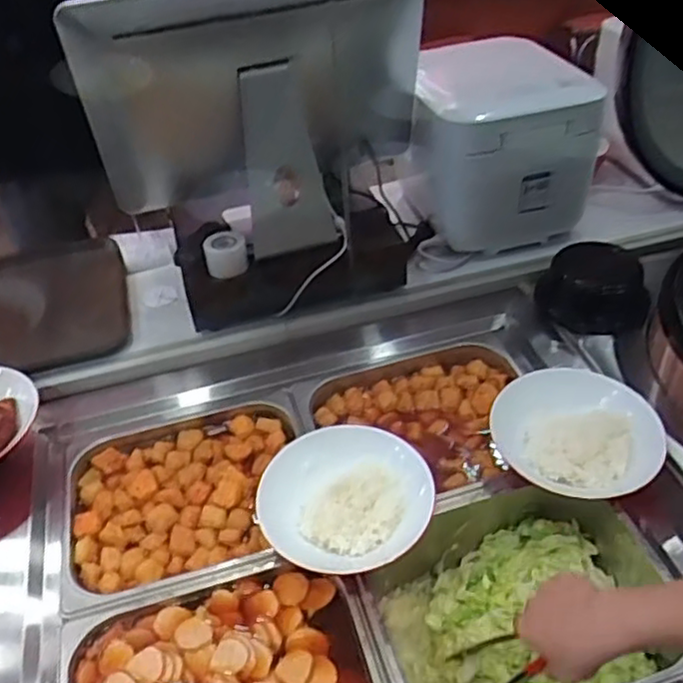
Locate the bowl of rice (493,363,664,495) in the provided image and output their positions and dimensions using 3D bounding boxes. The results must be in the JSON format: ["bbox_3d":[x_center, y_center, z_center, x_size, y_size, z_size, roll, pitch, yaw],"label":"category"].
[{"bbox_3d":[0.283,0.110,0.852,0.182,0.056,0.182,-3,41,3],"label":"bowl of rice"}]

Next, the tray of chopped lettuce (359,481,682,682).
[{"bbox_3d":[0.197,0.308,0.794,0.325,0.131,0.276,-14,42,-10],"label":"tray of chopped lettuce"}]

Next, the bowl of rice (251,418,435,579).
[{"bbox_3d":[0.005,0.182,0.798,0.189,0.049,0.180,-3,41,3],"label":"bowl of rice"}]

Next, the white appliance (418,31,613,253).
[{"bbox_3d":[0.257,-0.339,1.210,0.254,0.271,0.308,-9,42,-5],"label":"white appliance"}]

